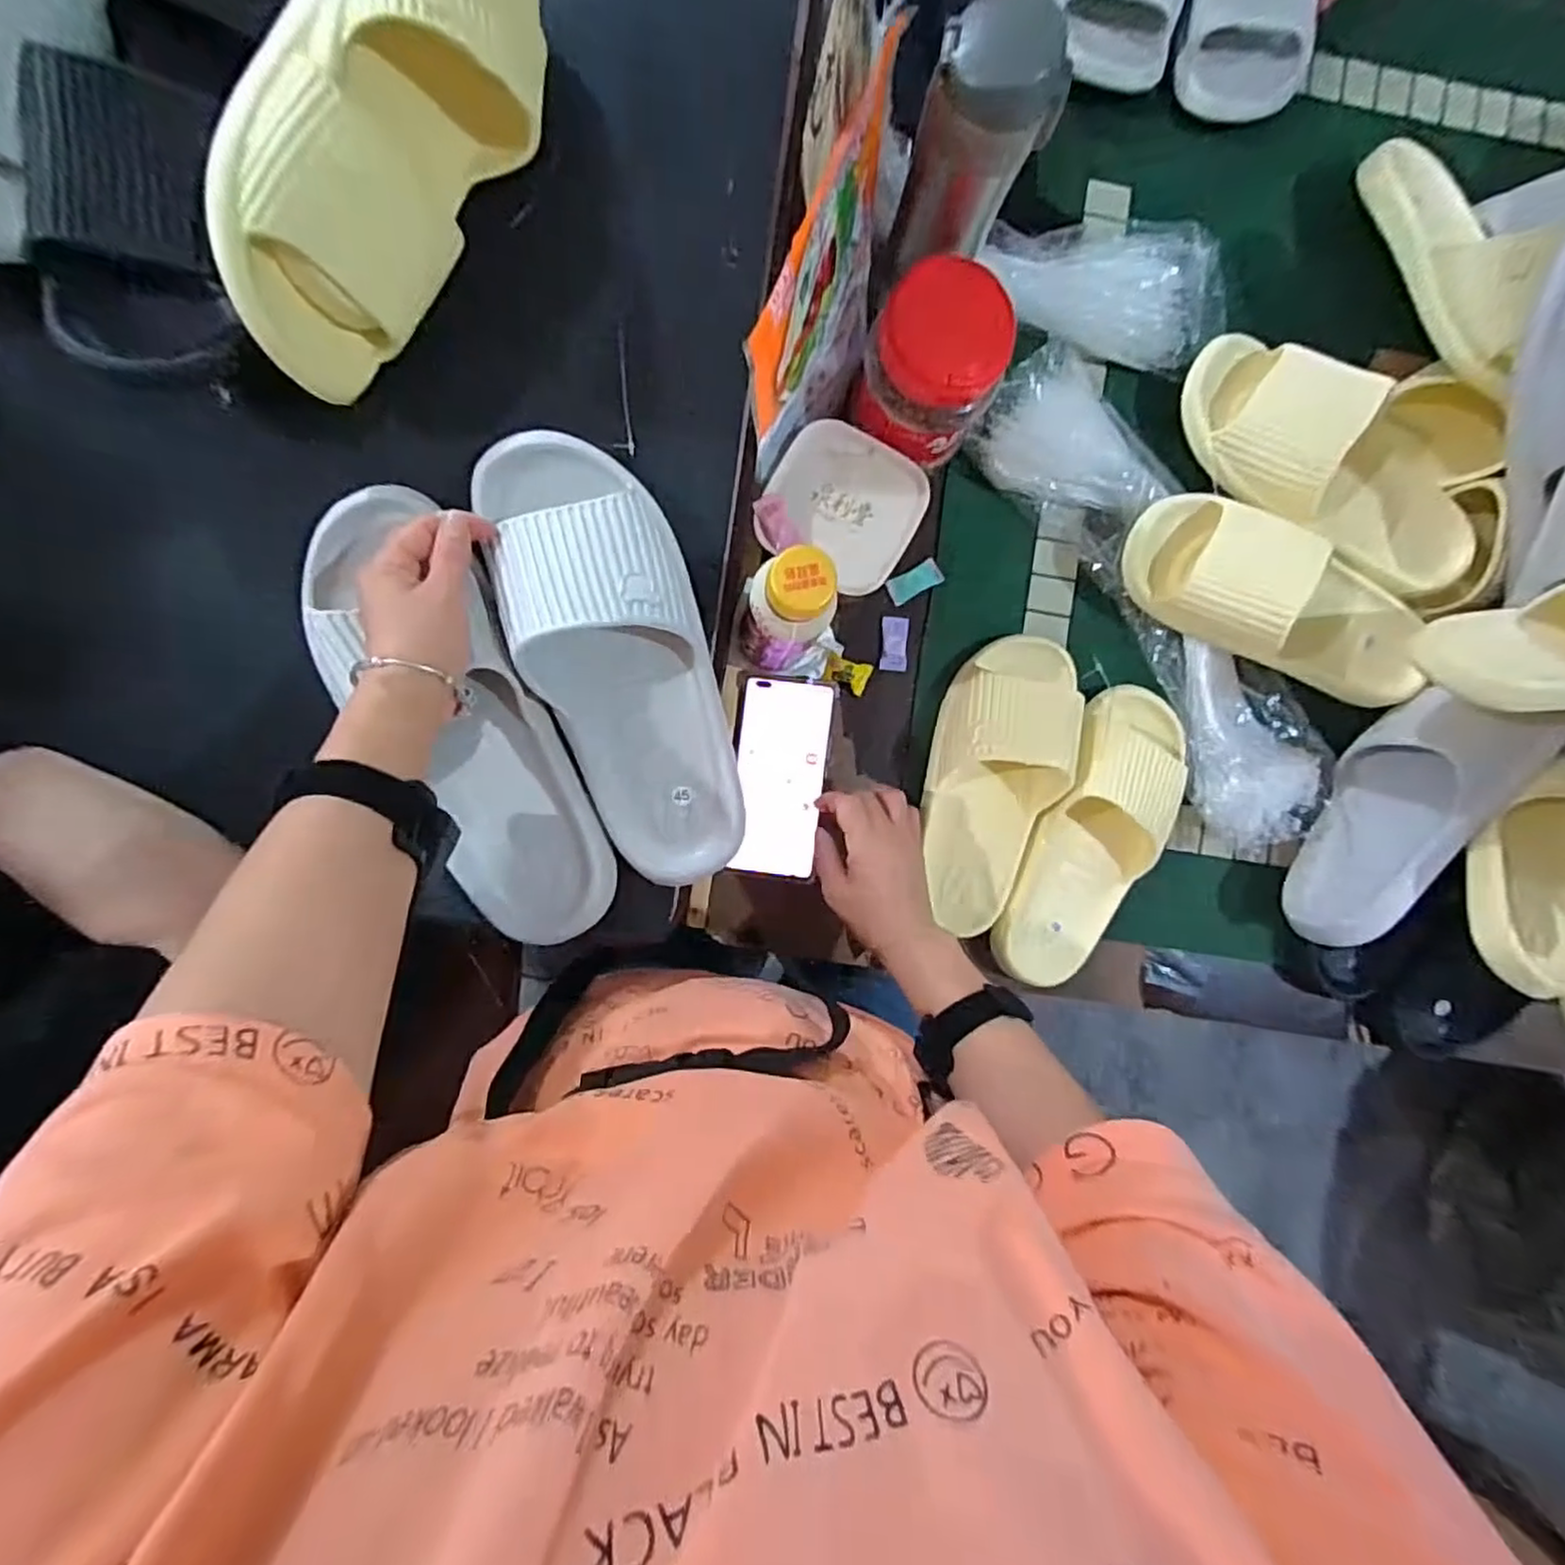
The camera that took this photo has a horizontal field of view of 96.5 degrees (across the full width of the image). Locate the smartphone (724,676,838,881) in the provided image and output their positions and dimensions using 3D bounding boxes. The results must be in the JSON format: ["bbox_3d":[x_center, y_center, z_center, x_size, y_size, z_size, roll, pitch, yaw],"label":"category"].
[{"bbox_3d":[0.000,-0.004,0.570,0.074,0.013,0.161,5,90,-5],"label":"smartphone"}]

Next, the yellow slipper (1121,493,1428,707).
[{"bbox_3d":[0.395,-0.143,0.542,0.256,0.072,0.102,24,89,-5],"label":"yellow slipper"}]

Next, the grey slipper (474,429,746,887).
[{"bbox_3d":[-0.099,-0.077,0.426,0.102,0.064,0.283,-21,98,-4],"label":"grey slipper"}]

